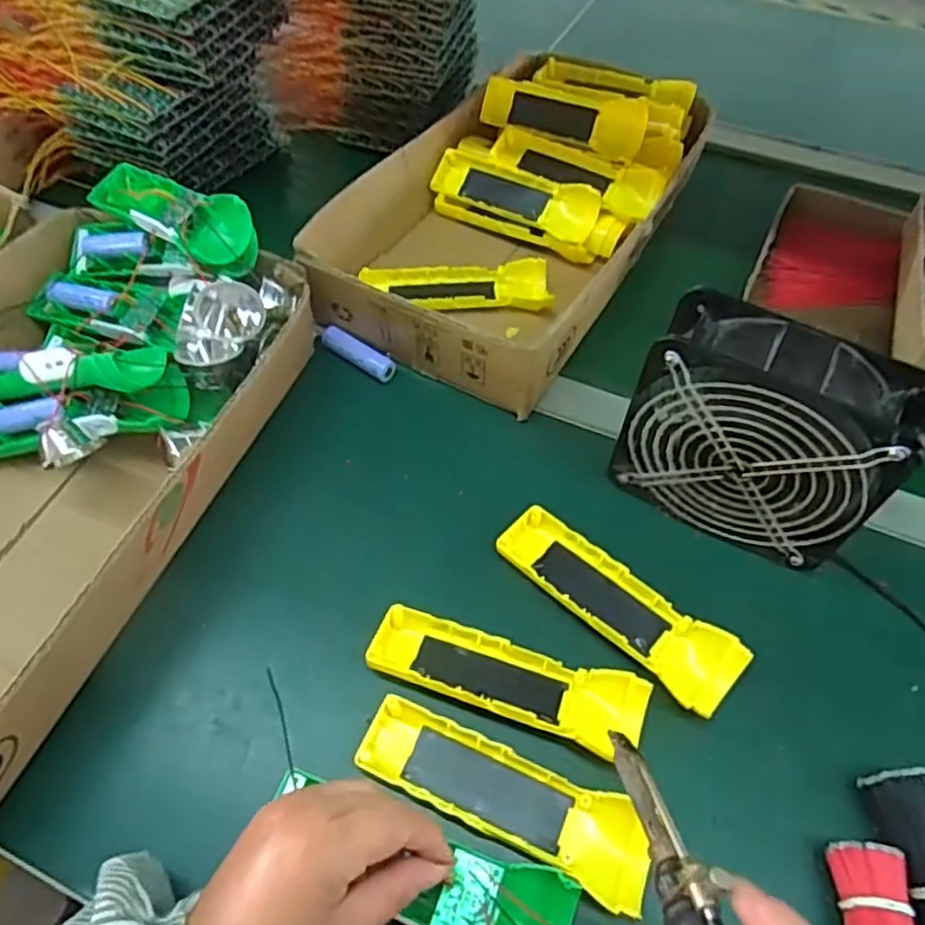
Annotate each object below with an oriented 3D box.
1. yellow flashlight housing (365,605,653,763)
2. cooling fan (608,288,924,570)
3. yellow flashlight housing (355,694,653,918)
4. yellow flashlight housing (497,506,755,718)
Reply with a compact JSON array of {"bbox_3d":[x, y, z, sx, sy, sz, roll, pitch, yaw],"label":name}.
[{"bbox_3d":[0.026,0.128,0.405,0.161,0.025,0.046,16,56,10],"label":"yellow flashlight housing"},{"bbox_3d":[0.179,-0.018,0.420,0.145,0.139,0.057,27,59,17],"label":"cooling fan"},{"bbox_3d":[0.022,0.177,0.370,0.160,0.016,0.045,23,58,15],"label":"yellow flashlight housing"},{"bbox_3d":[0.095,0.086,0.430,0.161,0.021,0.047,38,63,23],"label":"yellow flashlight housing"}]

